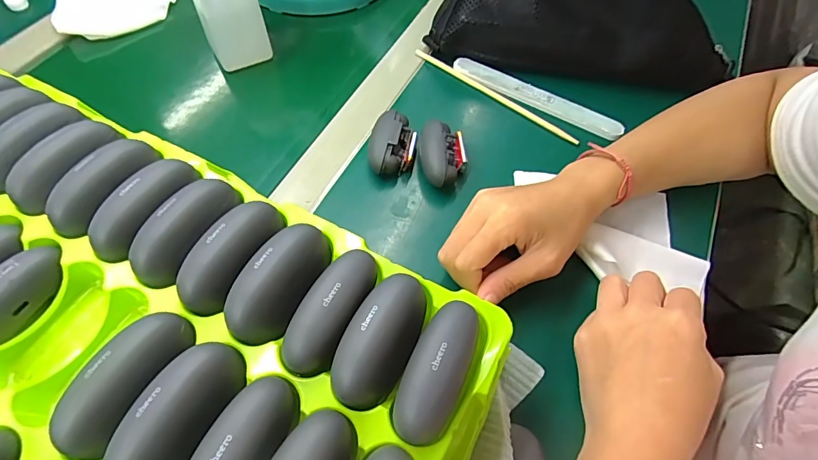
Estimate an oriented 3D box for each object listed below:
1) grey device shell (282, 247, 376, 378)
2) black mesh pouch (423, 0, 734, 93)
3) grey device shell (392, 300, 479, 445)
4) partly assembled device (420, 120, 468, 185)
[{"bbox_3d":[-0.038,0.036,0.217,0.025,0.020,0.068,24,62,12],"label":"grey device shell"},{"bbox_3d":[0.173,-0.205,0.433,0.296,0.092,0.072,6,60,2],"label":"black mesh pouch"},{"bbox_3d":[0.014,0.062,0.203,0.026,0.019,0.065,21,62,11],"label":"grey device shell"},{"bbox_3d":[0.029,-0.061,0.377,0.039,0.031,0.057,4,60,1],"label":"partly assembled device"}]

